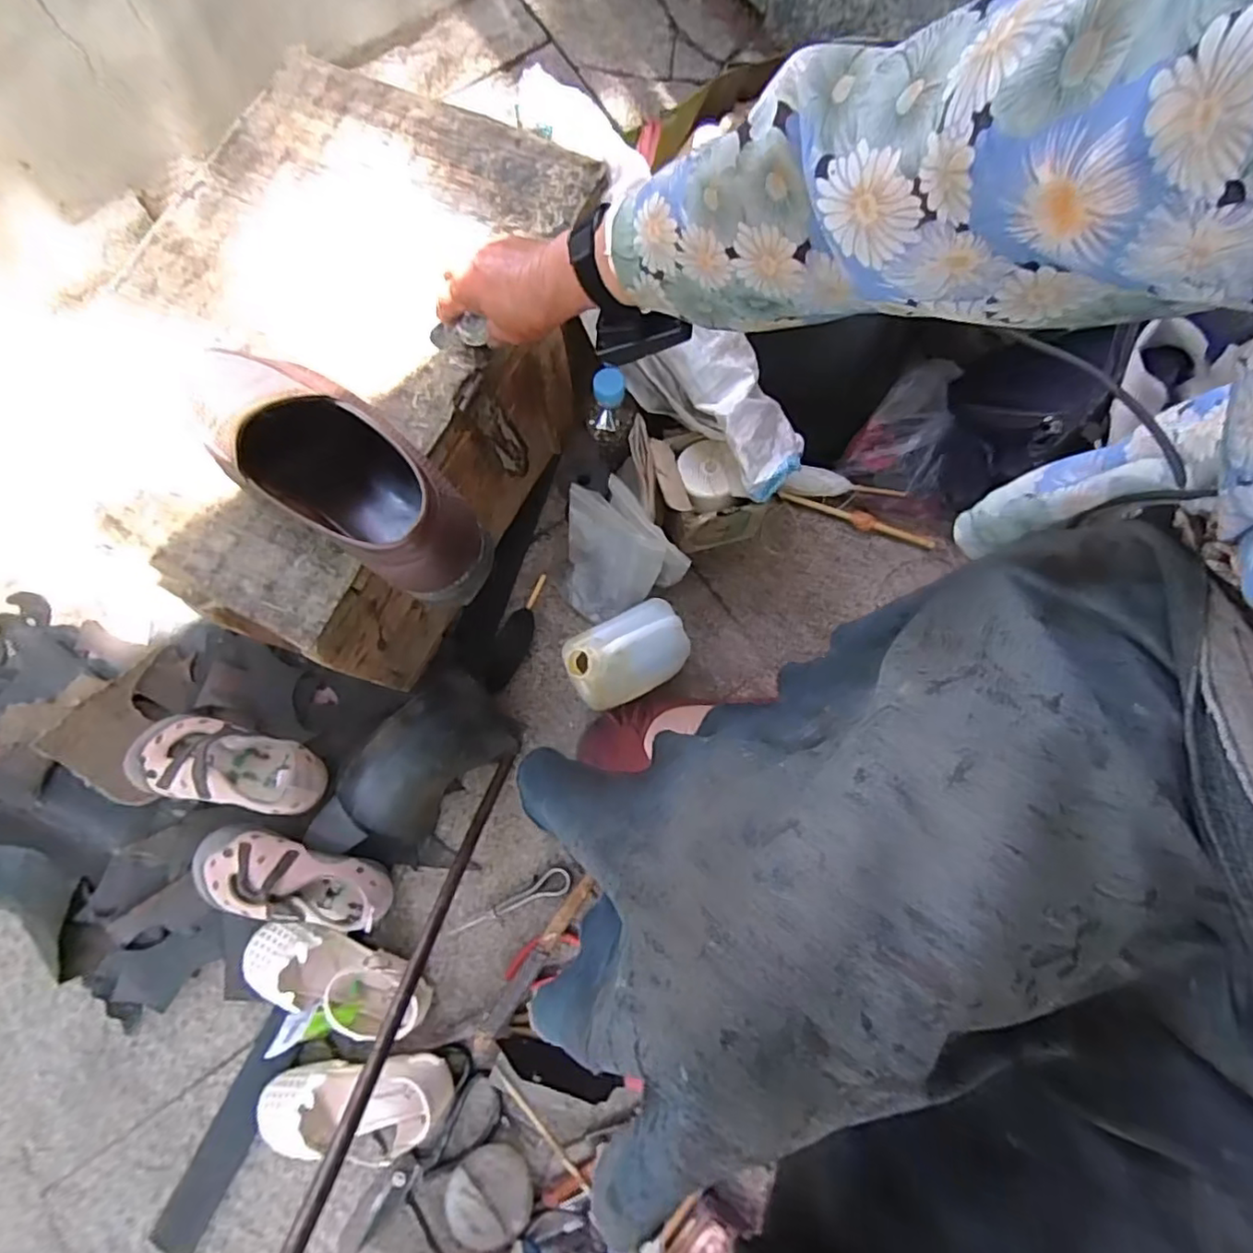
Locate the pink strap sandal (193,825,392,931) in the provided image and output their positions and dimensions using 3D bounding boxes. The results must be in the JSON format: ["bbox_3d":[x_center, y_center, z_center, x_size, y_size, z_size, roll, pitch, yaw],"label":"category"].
[{"bbox_3d":[-0.330,0.253,0.611,0.184,0.064,0.084,9,79,1],"label":"pink strap sandal"}]

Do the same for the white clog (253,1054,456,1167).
[{"bbox_3d":[-0.258,0.462,0.590,0.180,0.056,0.081,-8,79,-3],"label":"white clog"}]

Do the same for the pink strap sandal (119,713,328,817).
[{"bbox_3d":[-0.399,0.141,0.625,0.180,0.063,0.081,8,76,4],"label":"pink strap sandal"}]

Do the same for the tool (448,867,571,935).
[{"bbox_3d":[-0.125,0.293,0.657,0.135,0.011,0.028,-19,76,-3],"label":"tool"}]

